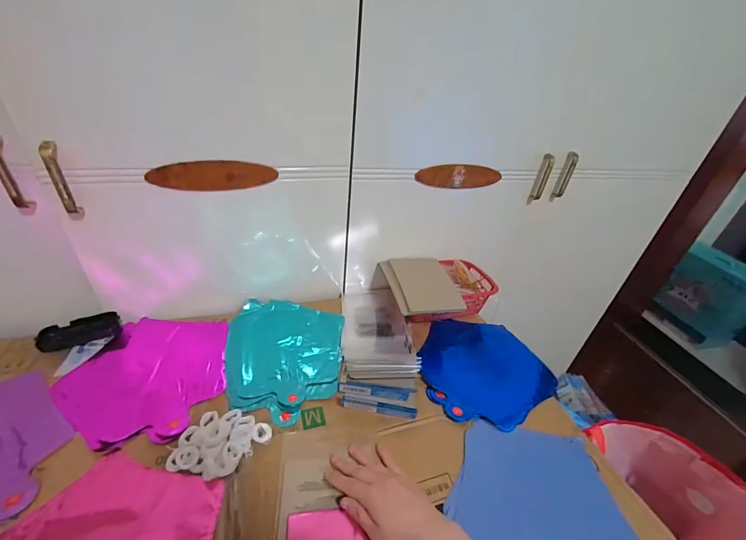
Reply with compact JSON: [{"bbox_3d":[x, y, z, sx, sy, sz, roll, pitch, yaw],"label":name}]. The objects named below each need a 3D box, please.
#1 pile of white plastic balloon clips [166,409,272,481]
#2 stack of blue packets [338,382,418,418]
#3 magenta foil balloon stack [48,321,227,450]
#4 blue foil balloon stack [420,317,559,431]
[{"bbox_3d":[-0.200,0.224,0.434,0.107,0.027,0.085,10,33,7],"label":"pile of white plastic balloon clips"},{"bbox_3d":[0.007,0.202,0.510,0.118,0.016,0.051,5,32,-2],"label":"stack of blue packets"},{"bbox_3d":[-0.360,0.164,0.531,0.226,0.012,0.234,-2,33,-13],"label":"magenta foil balloon stack"},{"bbox_3d":[0.211,0.177,0.612,0.253,0.030,0.229,2,33,-7],"label":"blue foil balloon stack"}]

